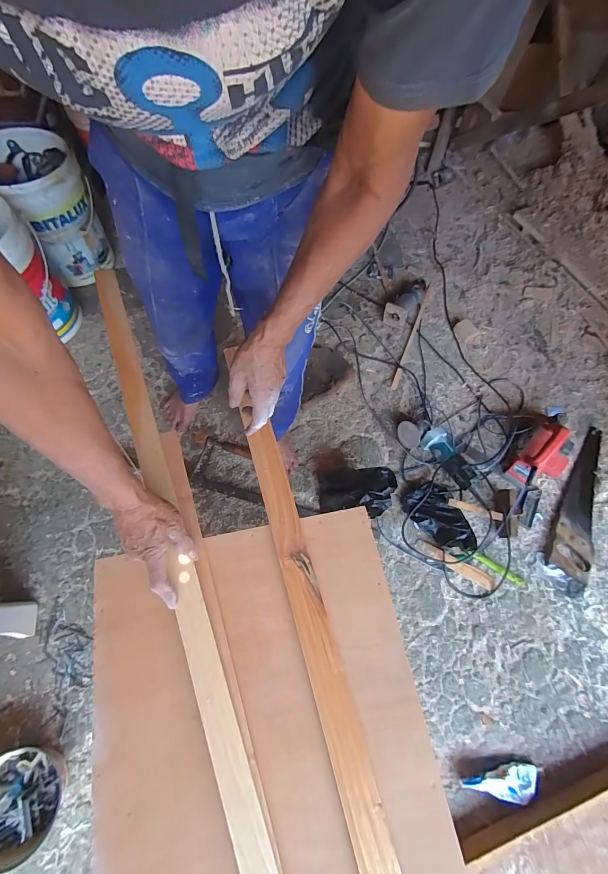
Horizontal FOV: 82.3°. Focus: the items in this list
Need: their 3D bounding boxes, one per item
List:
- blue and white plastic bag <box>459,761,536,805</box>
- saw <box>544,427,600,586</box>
[{"bbox_3d":[0.461,0.811,0.808,0.178,0.030,0.062,-10,68,-7],"label":"blue and white plastic bag"},{"bbox_3d":[0.877,0.192,1.087,0.120,0.031,0.507,30,69,10],"label":"saw"}]

